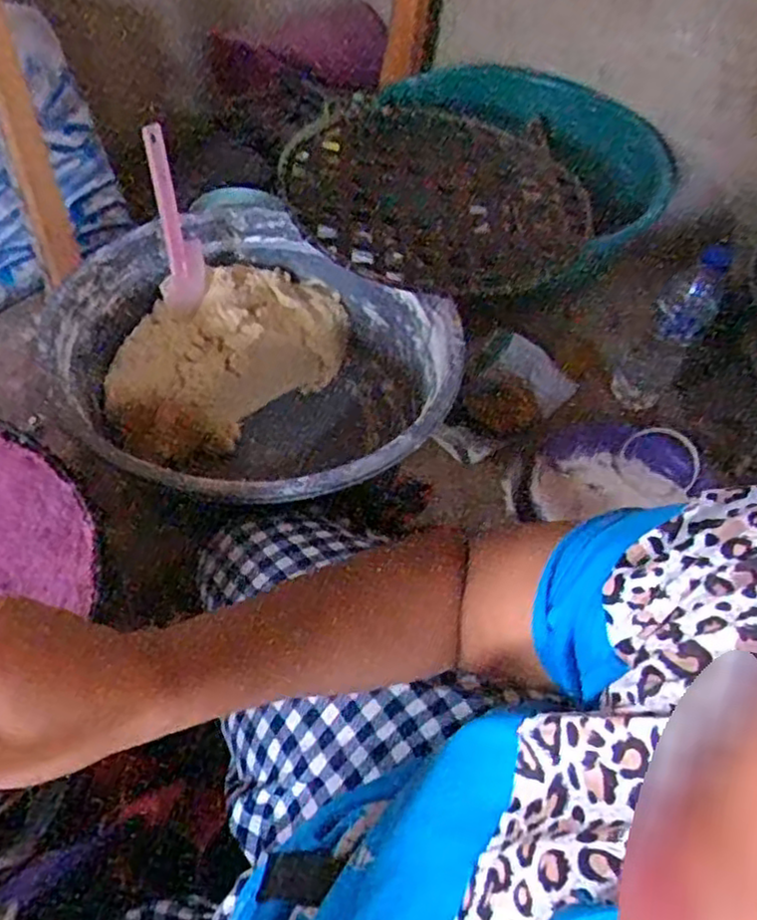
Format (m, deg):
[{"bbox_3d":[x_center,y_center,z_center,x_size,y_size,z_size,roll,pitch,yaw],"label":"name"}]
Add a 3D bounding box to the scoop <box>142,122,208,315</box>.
[{"bbox_3d":[-0.218,-0.249,0.754,0.050,0.199,0.045,-7,54,-11],"label":"scoop"}]

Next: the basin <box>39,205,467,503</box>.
[{"bbox_3d":[-0.127,-0.075,0.802,0.364,0.222,0.410,-33,63,-26],"label":"basin"}]

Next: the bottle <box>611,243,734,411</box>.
[{"bbox_3d":[0.352,-0.153,0.861,0.064,0.202,0.059,35,37,19],"label":"bottle"}]

